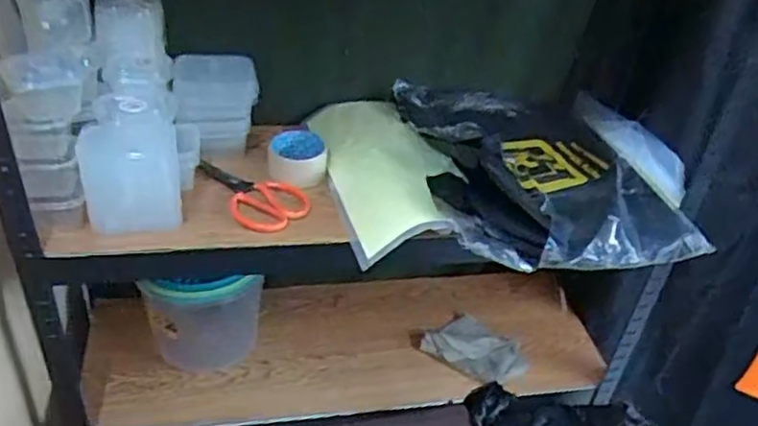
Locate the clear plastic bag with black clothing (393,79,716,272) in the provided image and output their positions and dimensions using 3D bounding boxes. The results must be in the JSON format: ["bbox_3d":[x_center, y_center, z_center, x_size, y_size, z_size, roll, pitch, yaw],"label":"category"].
[{"bbox_3d":[0.238,-0.083,0.987,0.382,0.085,0.406,0,36,-10],"label":"clear plastic bag with black clothing"}]

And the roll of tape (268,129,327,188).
[{"bbox_3d":[-0.116,-0.083,0.978,0.084,0.043,0.078,3,36,-6],"label":"roll of tape"}]

